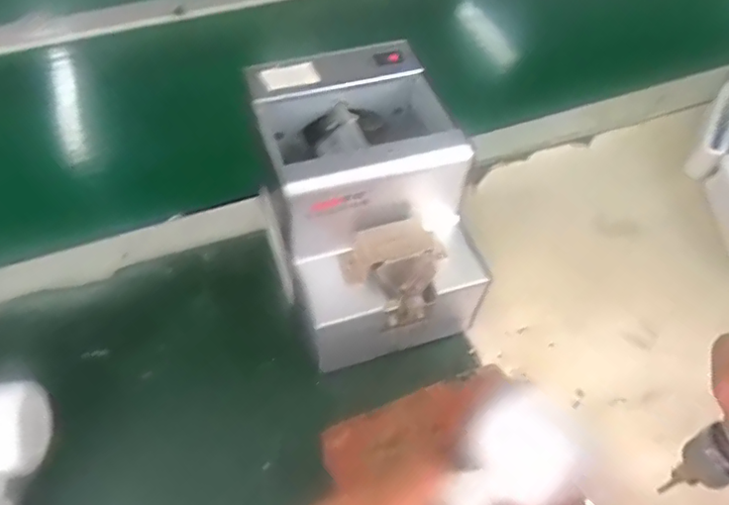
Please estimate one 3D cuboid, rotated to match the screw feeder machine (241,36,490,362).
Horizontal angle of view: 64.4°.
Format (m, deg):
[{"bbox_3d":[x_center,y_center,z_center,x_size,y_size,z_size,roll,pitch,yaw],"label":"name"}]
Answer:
[{"bbox_3d":[0.000,-0.030,0.418,0.127,0.144,0.171,-14,56,-13],"label":"screw feeder machine"}]

